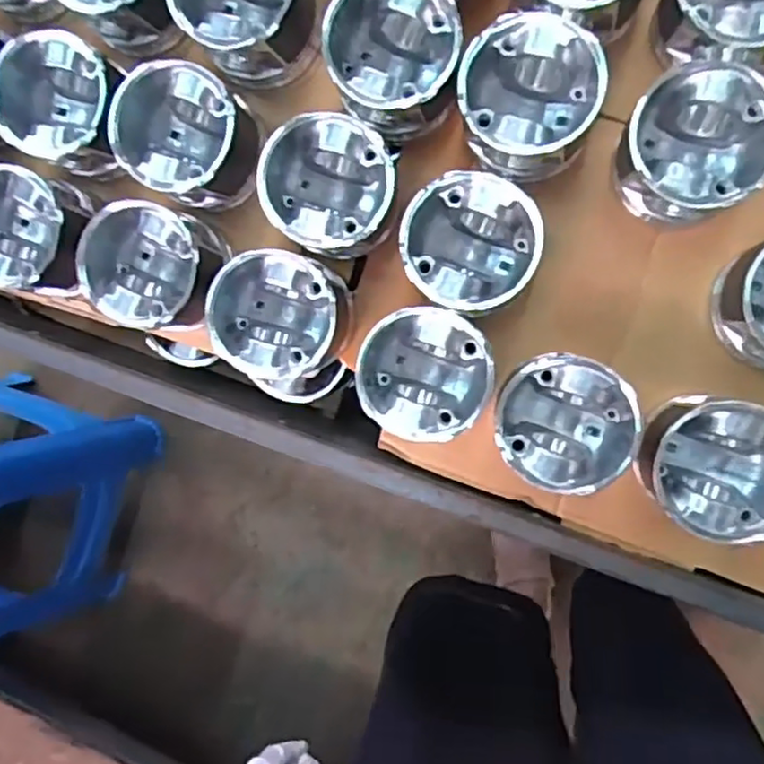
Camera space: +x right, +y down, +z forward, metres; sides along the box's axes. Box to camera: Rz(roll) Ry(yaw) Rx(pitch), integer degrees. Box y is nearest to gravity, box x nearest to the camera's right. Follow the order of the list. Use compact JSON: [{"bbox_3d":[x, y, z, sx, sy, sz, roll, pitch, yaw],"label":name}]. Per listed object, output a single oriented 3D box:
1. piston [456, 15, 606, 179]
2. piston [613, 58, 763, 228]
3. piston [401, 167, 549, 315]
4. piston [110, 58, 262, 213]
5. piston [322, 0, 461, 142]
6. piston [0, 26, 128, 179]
[{"bbox_3d":[0.104,-0.199,0.488,0.092,0.079,0.092,-9,89,10],"label":"piston"},{"bbox_3d":[0.214,-0.159,0.473,0.092,0.086,0.094,0,91,10],"label":"piston"},{"bbox_3d":[0.066,-0.096,0.501,0.096,0.082,0.096,0,91,10],"label":"piston"},{"bbox_3d":[-0.141,-0.183,0.525,0.100,0.080,0.092,0,91,10],"label":"piston"},{"bbox_3d":[0.012,-0.232,0.501,0.089,0.085,0.098,-4,90,10],"label":"piston"},{"bbox_3d":[-0.236,-0.211,0.528,0.096,0.066,0.088,22,95,9],"label":"piston"}]

